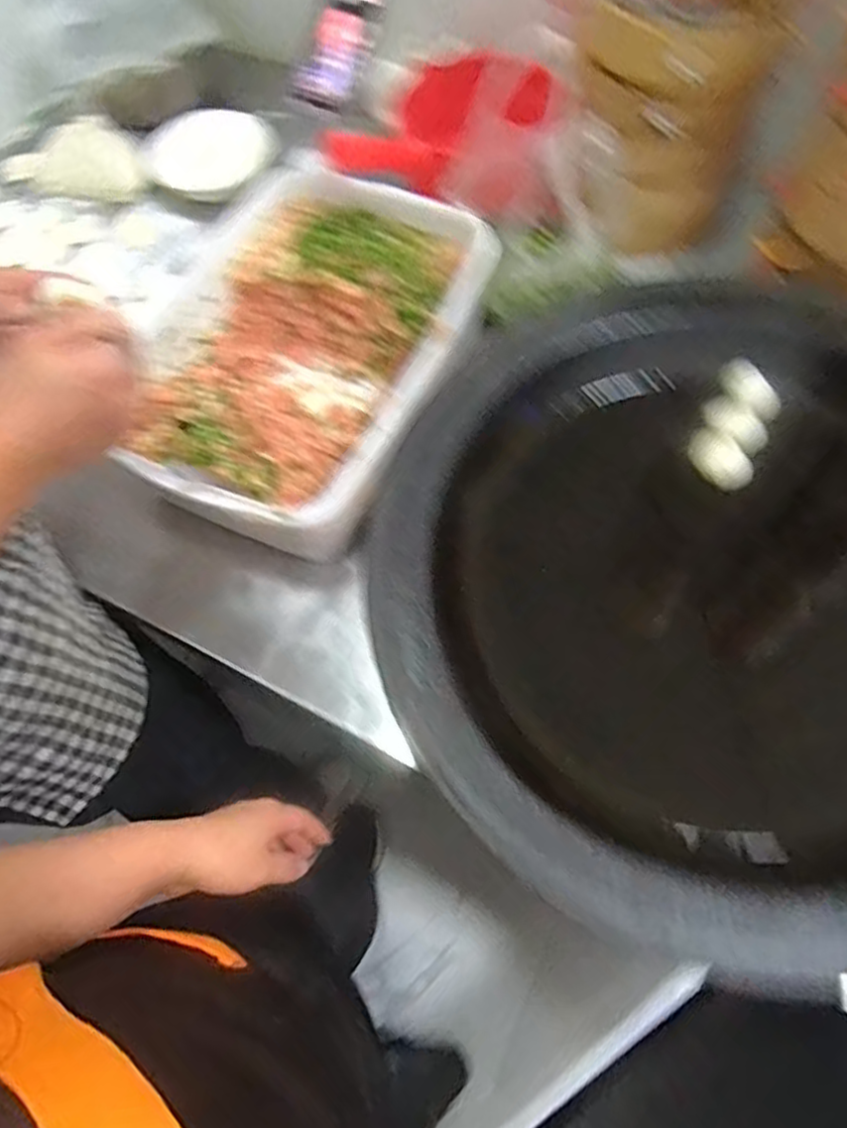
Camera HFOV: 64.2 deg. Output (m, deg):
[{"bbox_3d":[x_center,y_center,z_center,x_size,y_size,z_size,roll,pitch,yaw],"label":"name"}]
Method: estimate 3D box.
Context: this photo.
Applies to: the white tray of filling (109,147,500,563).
[{"bbox_3d":[-0.112,-0.194,0.649,0.263,0.103,0.376,21,68,12],"label":"white tray of filling"}]

